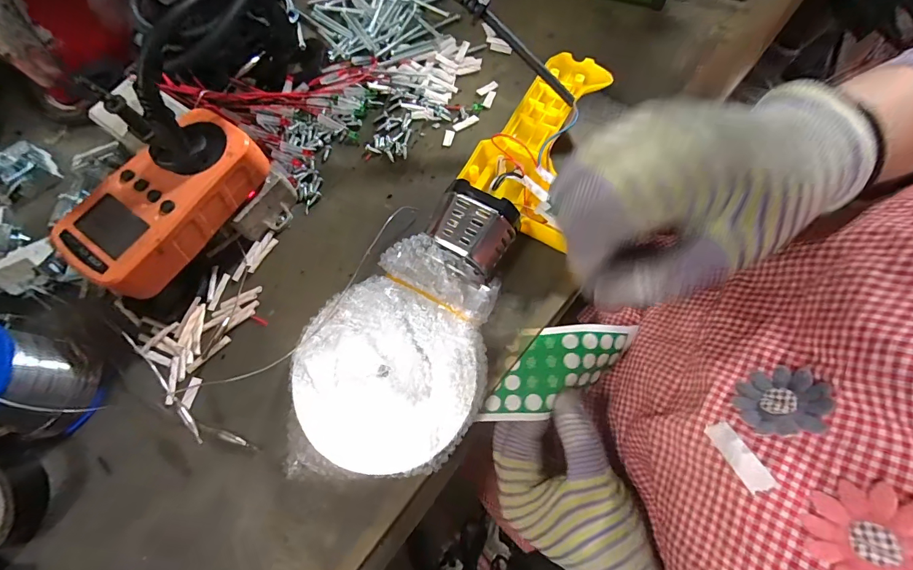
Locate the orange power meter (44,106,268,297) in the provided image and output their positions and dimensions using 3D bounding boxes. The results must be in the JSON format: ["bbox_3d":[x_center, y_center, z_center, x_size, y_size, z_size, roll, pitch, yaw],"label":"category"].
[{"bbox_3d":[-0.189,-0.057,0.257,0.065,0.030,0.126,33,74,13],"label":"orange power meter"}]

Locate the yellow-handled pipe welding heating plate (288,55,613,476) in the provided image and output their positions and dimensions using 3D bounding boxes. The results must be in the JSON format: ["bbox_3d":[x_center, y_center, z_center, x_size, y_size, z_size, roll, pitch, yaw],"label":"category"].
[{"bbox_3d":[0.024,-0.030,0.273,0.121,0.051,0.345,32,74,11],"label":"yellow-handled pipe welding heating plate"}]

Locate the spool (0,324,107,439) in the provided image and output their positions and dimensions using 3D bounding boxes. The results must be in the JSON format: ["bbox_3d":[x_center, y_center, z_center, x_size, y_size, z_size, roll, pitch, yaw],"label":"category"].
[{"bbox_3d":[-0.270,0.058,0.236,0.057,0.070,0.065,-27,72,-9],"label":"spool"}]

